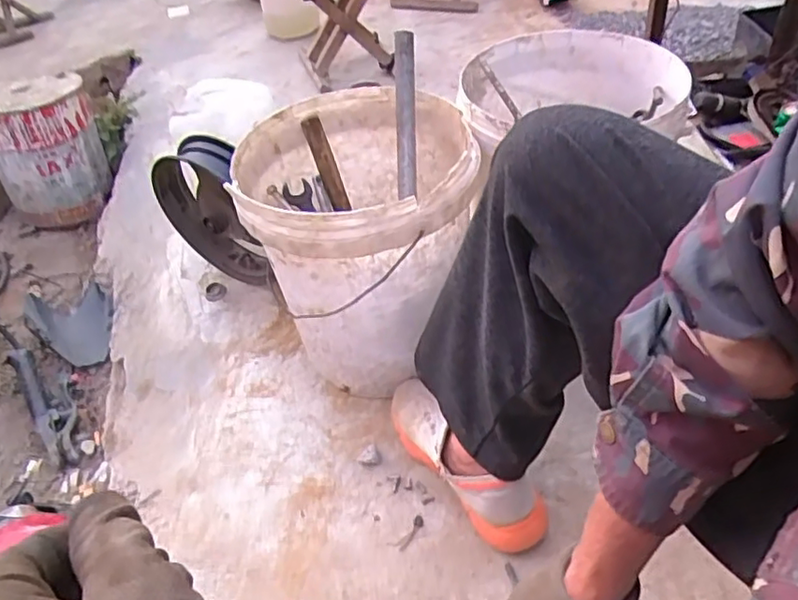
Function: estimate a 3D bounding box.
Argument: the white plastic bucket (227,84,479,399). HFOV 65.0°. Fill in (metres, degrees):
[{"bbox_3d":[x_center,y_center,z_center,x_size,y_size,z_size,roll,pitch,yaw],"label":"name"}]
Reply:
[{"bbox_3d":[-0.052,-0.080,0.909,0.295,0.337,0.304,-2,42,1],"label":"white plastic bucket"}]

